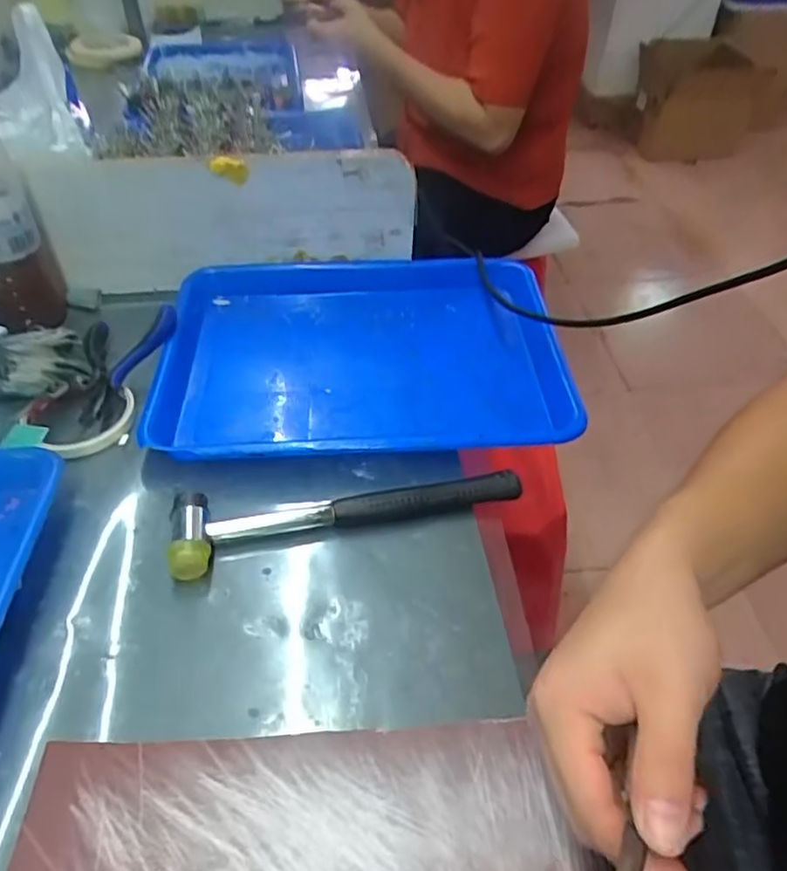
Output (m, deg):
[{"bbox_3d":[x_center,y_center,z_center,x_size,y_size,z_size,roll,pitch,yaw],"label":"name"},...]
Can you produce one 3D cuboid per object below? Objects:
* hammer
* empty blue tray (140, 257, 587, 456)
[{"bbox_3d":[-0.031,0.050,0.460,0.236,0.022,0.052,-10,46,-11],"label":"hammer"},{"bbox_3d":[-0.027,-0.071,0.572,0.335,0.044,0.248,-2,45,-3],"label":"empty blue tray"}]

